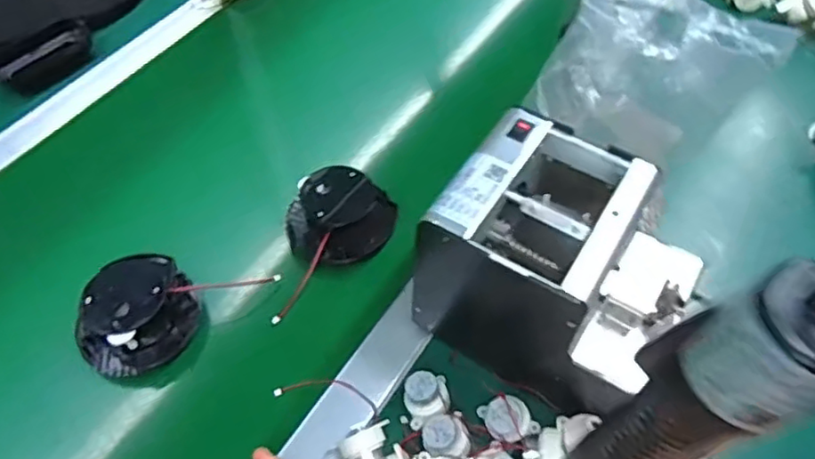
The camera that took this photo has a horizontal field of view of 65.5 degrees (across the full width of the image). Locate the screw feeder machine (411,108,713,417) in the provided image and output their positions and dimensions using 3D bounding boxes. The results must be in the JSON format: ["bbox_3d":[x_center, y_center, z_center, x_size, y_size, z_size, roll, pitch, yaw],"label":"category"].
[{"bbox_3d":[0.107,0.024,0.456,0.179,0.127,0.130,30,59,20],"label":"screw feeder machine"}]

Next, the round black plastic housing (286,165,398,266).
[{"bbox_3d":[-0.058,-0.011,0.555,0.084,0.045,0.081,0,54,0],"label":"round black plastic housing"}]

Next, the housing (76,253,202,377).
[{"bbox_3d":[-0.214,0.068,0.504,0.091,0.055,0.080,-34,61,-23],"label":"housing"}]

